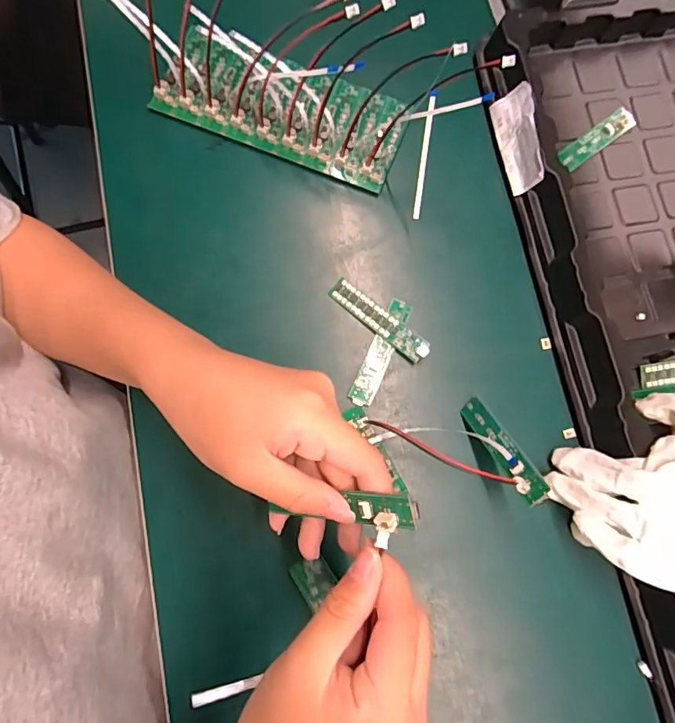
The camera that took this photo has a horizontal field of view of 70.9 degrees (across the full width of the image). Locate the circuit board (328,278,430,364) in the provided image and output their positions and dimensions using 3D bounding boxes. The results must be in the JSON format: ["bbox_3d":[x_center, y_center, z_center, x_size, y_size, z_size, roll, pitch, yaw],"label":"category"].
[{"bbox_3d":[0.030,-0.031,0.350,0.085,0.011,0.018,41,79,6],"label":"circuit board"}]

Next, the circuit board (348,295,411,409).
[{"bbox_3d":[0.032,-0.007,0.346,0.018,0.009,0.084,25,78,3],"label":"circuit board"}]

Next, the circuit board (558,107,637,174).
[{"bbox_3d":[0.204,-0.176,0.374,0.076,0.004,0.018,-36,99,-9],"label":"circuit board"}]

